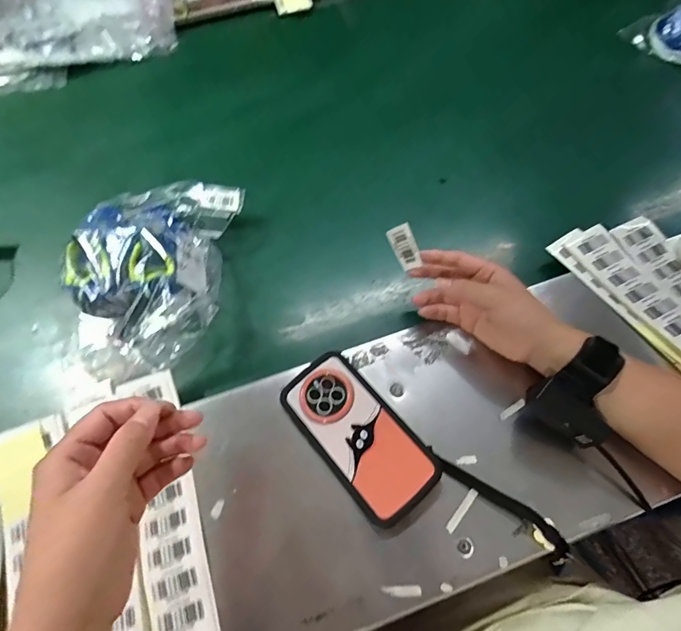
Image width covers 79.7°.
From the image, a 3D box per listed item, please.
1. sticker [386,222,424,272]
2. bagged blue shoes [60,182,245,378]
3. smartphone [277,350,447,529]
[{"bbox_3d":[0.072,-0.075,0.451,0.029,0.050,0.004,-18,22,35],"label":"sticker"},{"bbox_3d":[-0.232,-0.064,0.497,0.173,0.084,0.261,2,61,5],"label":"bagged blue shoes"},{"bbox_3d":[0.016,0.116,0.404,0.082,0.021,0.164,-37,65,-16],"label":"smartphone"}]

